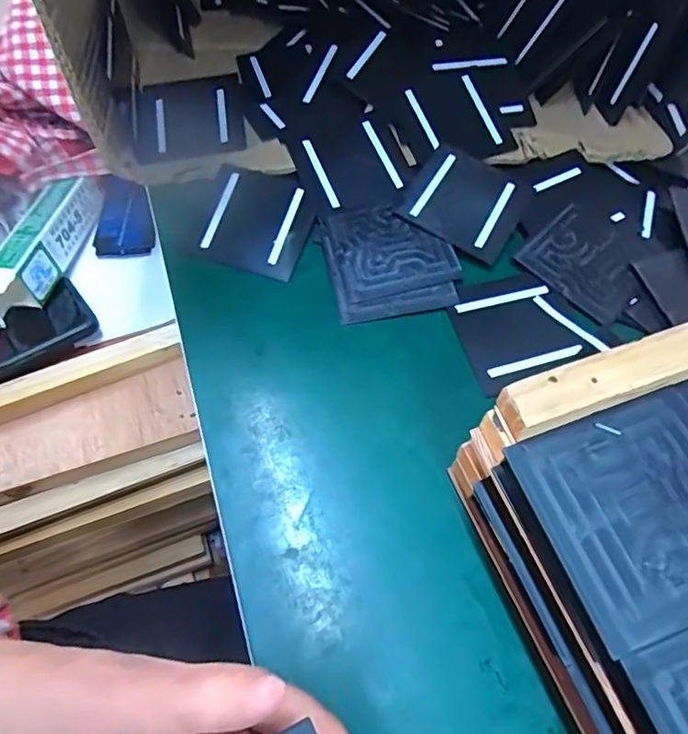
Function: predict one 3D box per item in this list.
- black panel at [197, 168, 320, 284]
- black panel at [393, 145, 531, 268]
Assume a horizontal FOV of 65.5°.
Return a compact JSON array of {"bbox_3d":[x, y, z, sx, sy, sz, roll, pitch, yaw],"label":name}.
[{"bbox_3d":[-0.060,-0.103,0.373,0.072,0.008,0.083,13,62,6],"label":"black panel"},{"bbox_3d":[0.088,-0.119,0.383,0.078,0.005,0.079,31,67,6],"label":"black panel"}]

